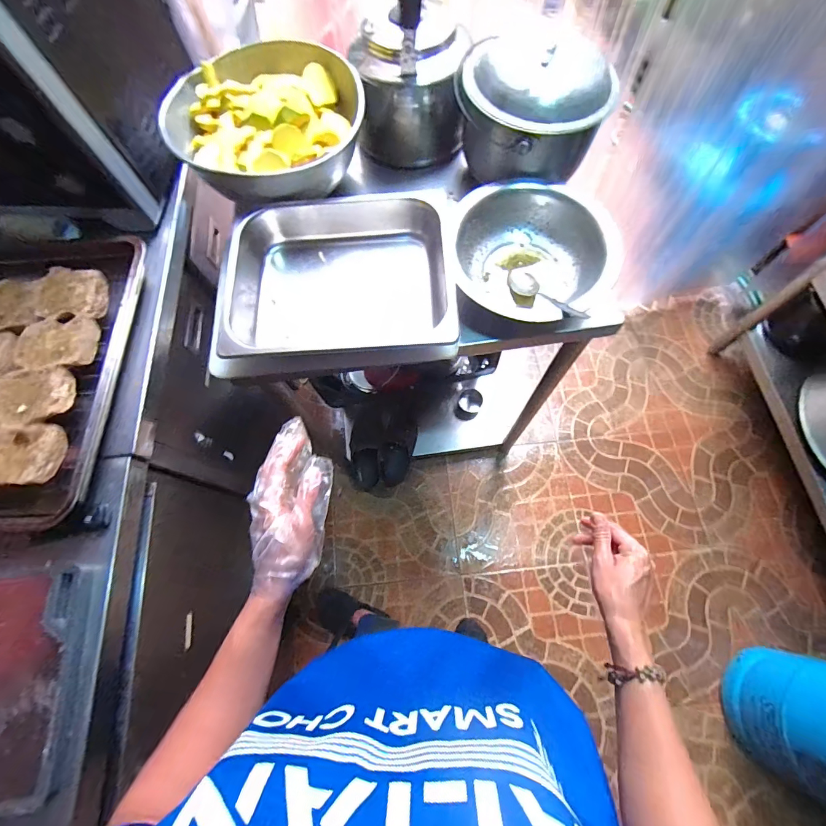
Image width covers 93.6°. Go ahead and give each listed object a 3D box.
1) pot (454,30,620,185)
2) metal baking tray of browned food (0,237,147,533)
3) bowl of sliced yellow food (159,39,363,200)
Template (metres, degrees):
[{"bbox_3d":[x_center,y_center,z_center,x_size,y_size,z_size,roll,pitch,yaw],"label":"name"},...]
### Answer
[{"bbox_3d":[0.171,-0.457,0.589,0.177,0.134,0.182,-1,70,2],"label":"pot"},{"bbox_3d":[-0.573,-0.068,0.546,0.325,0.068,0.453,-3,72,-2],"label":"metal baking tray of browned food"},{"bbox_3d":[-0.234,-0.467,0.631,0.285,0.093,0.279,-1,70,2],"label":"bowl of sliced yellow food"}]

